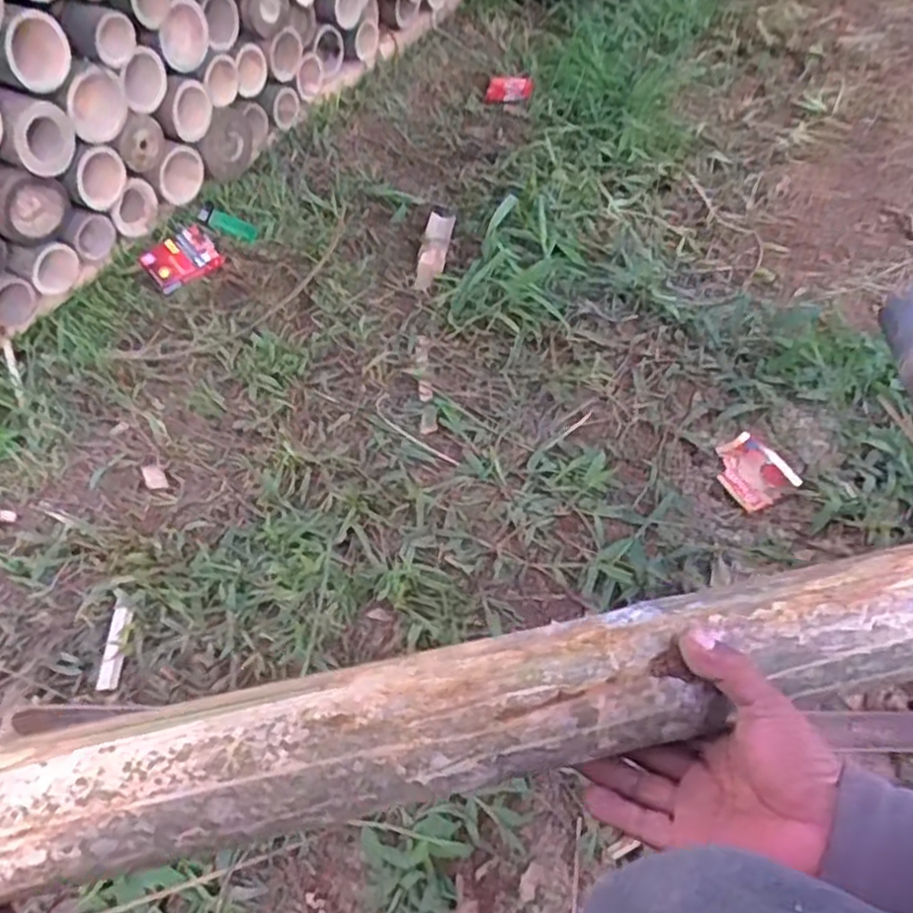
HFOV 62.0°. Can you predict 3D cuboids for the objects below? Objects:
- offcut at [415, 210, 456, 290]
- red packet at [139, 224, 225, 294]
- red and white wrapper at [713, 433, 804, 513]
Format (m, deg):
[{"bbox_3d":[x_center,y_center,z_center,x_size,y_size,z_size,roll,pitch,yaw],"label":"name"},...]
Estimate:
[{"bbox_3d":[-0.030,-0.291,1.057,0.038,0.024,0.159,6,53,3],"label":"offcut"},{"bbox_3d":[-0.359,-0.258,0.995,0.094,0.021,0.073,-35,84,-18],"label":"red packet"},{"bbox_3d":[0.333,0.015,0.858,0.078,0.008,0.084,-24,54,-20],"label":"red and white wrapper"}]

